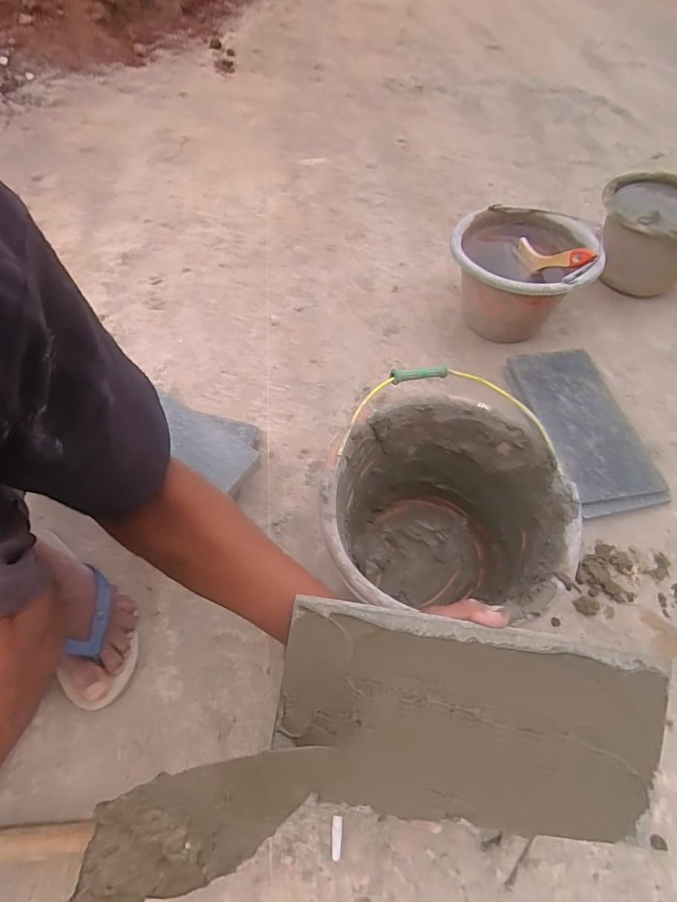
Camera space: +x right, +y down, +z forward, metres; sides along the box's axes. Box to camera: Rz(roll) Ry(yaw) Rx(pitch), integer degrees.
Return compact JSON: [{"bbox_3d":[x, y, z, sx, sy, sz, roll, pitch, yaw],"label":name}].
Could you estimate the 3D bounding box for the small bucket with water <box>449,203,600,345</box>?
[{"bbox_3d":[0.319,-0.326,0.847,0.238,0.182,0.227,1,64,-2],"label":"small bucket with water"}]

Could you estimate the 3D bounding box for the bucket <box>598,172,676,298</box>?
[{"bbox_3d":[0.637,-0.432,0.911,0.232,0.169,0.211,1,64,-2],"label":"bucket"}]

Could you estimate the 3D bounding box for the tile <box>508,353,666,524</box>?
[{"bbox_3d":[0.406,-0.045,0.750,0.150,0.018,0.311,-8,59,-6],"label":"tile"}]

